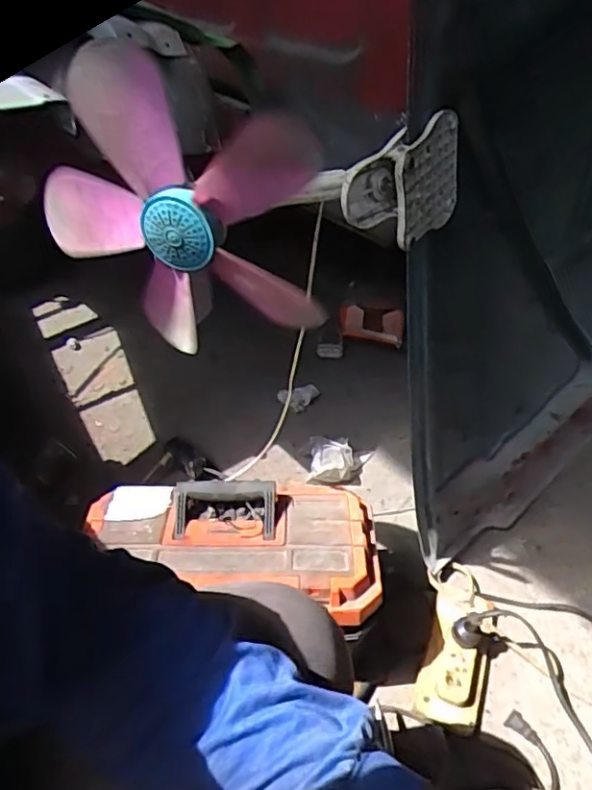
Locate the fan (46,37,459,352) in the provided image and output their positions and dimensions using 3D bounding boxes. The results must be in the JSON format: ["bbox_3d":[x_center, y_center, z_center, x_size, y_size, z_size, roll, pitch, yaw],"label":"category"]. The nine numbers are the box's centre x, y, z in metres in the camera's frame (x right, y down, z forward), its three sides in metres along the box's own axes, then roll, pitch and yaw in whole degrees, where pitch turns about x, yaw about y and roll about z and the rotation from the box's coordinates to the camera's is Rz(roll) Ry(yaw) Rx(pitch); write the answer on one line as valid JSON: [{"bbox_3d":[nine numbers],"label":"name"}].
[{"bbox_3d":[-0.109,-0.169,0.556,0.259,0.260,0.079,13,44,15],"label":"fan"}]

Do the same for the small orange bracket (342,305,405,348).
[{"bbox_3d":[0.165,-0.151,1.338,0.145,0.067,0.071,11,43,13],"label":"small orange bracket"}]

